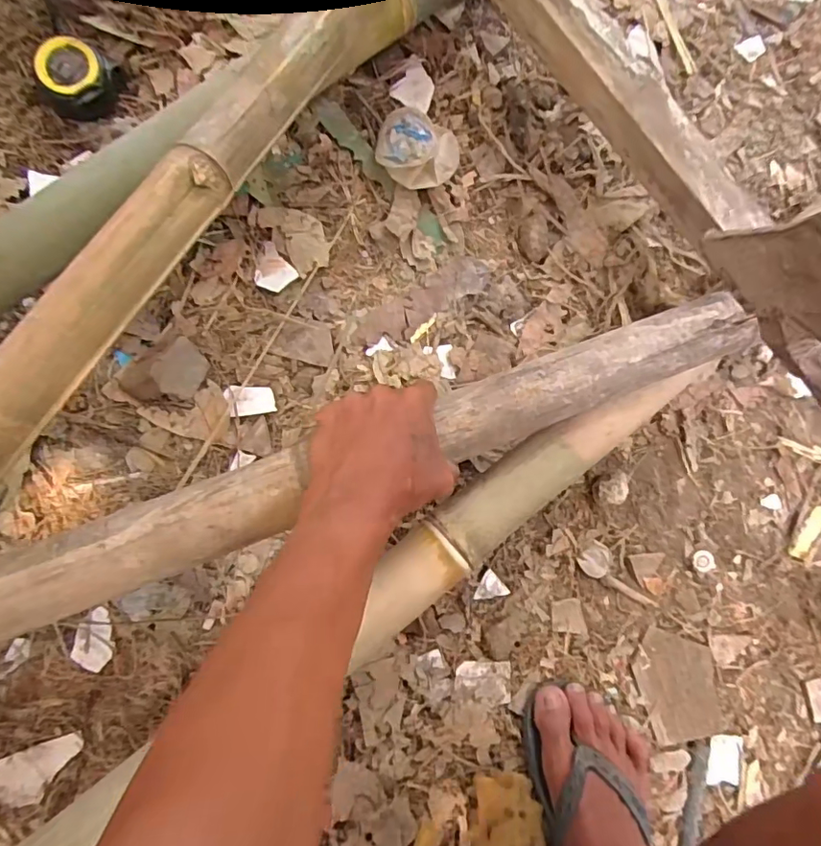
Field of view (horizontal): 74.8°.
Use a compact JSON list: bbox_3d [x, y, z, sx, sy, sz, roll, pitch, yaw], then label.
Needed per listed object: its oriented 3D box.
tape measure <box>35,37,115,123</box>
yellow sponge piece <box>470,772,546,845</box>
[{"bbox_3d":[-0.330,-0.341,0.531,0.075,0.037,0.063,-37,88,-9],"label":"tape measure"},{"bbox_3d":[0.091,0.377,0.508,0.067,0.025,0.081,1,83,-6],"label":"yellow sponge piece"}]

